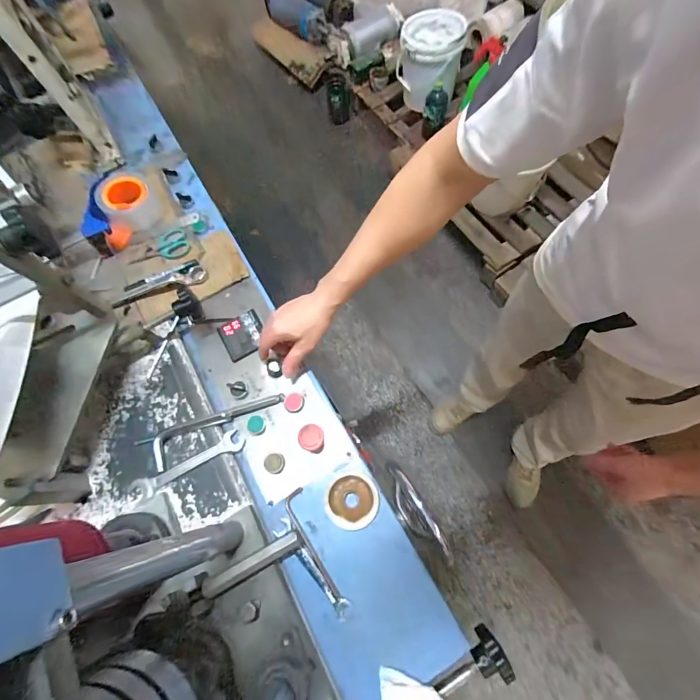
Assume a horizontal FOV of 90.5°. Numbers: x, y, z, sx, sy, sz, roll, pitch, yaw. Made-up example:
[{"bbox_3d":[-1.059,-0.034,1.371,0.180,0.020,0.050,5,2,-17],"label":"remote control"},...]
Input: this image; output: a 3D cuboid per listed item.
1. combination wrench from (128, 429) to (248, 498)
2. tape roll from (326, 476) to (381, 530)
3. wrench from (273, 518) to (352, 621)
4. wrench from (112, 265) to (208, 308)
[{"bbox_3d":[-0.242,0.171,0.515,0.170,0.009,0.032,-27,71,-5],"label":"combination wrench"},{"bbox_3d":[0.003,0.214,0.487,0.072,0.018,0.068,-5,70,3],"label":"tape roll"},{"bbox_3d":[-0.051,0.288,0.461,0.024,0.012,0.140,-43,73,-10],"label":"wrench"},{"bbox_3d":[-0.341,-0.117,0.627,0.163,0.018,0.036,-20,70,-3],"label":"wrench"}]

